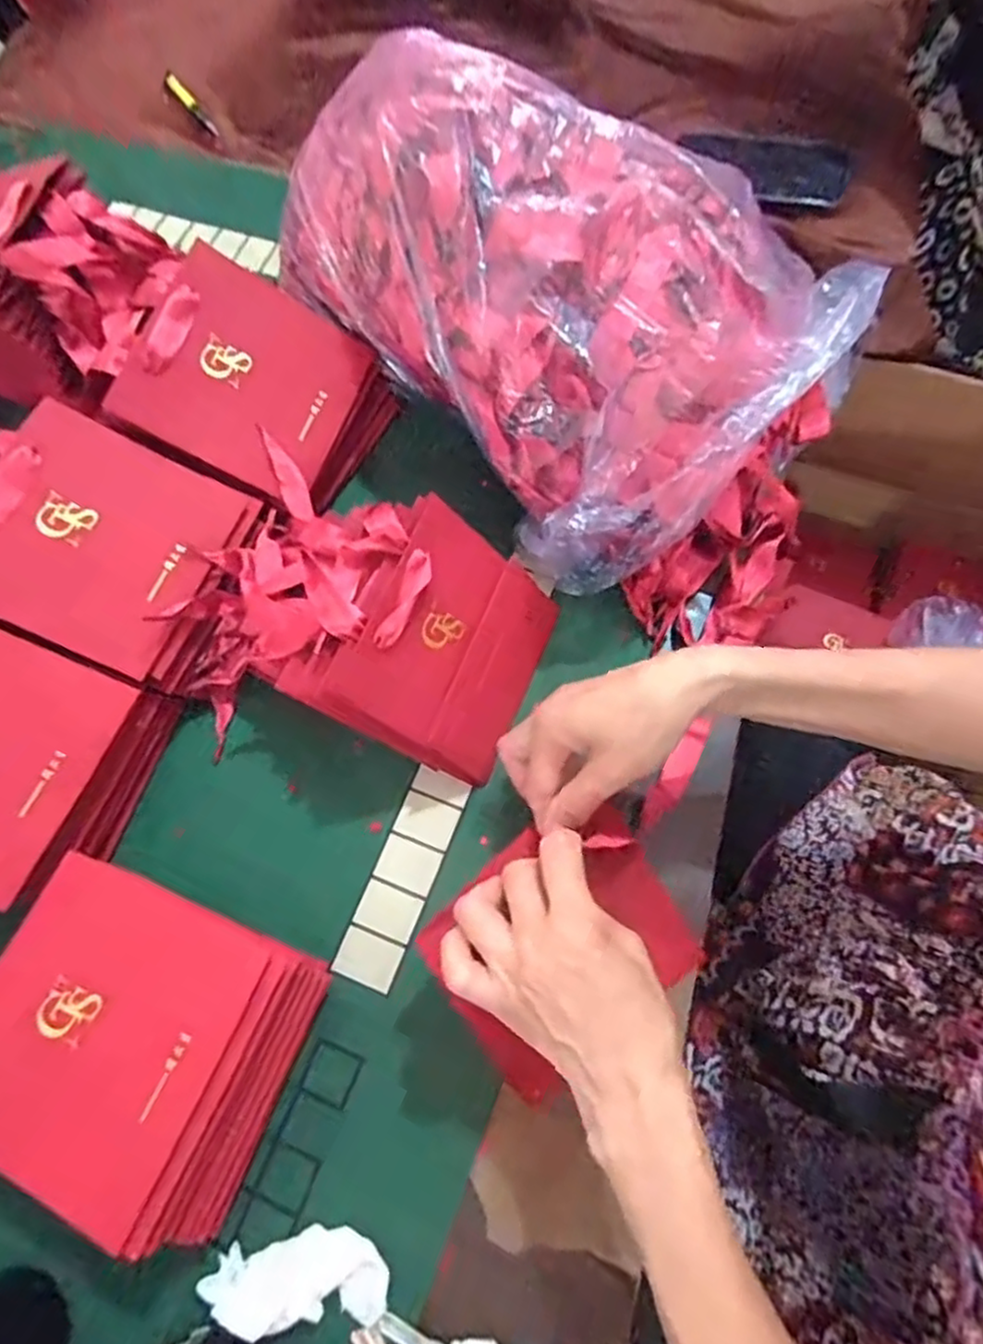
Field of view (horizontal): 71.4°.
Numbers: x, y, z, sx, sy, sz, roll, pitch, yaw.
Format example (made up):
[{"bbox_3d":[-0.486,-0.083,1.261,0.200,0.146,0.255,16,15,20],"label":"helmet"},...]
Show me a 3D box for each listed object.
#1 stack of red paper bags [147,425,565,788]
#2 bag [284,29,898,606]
[{"bbox_3d":[-0.083,-0.036,0.461,0.226,0.111,0.174,20,71,10],"label":"stack of red paper bags"},{"bbox_3d":[0.034,-0.269,0.488,0.229,0.174,0.386,-37,72,-11],"label":"bag"}]

